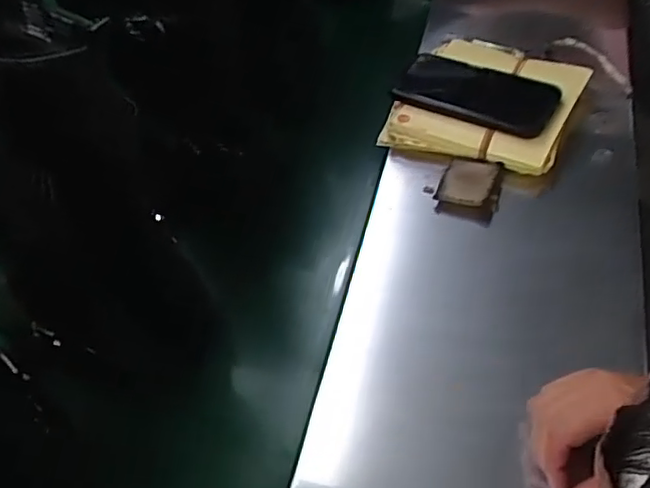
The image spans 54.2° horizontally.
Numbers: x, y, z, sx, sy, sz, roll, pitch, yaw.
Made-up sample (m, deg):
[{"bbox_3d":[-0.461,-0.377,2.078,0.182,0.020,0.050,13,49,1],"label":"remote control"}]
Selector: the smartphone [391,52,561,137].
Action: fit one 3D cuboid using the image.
[{"bbox_3d":[0.167,-0.168,0.693,0.161,0.015,0.094,26,55,19],"label":"smartphone"}]

